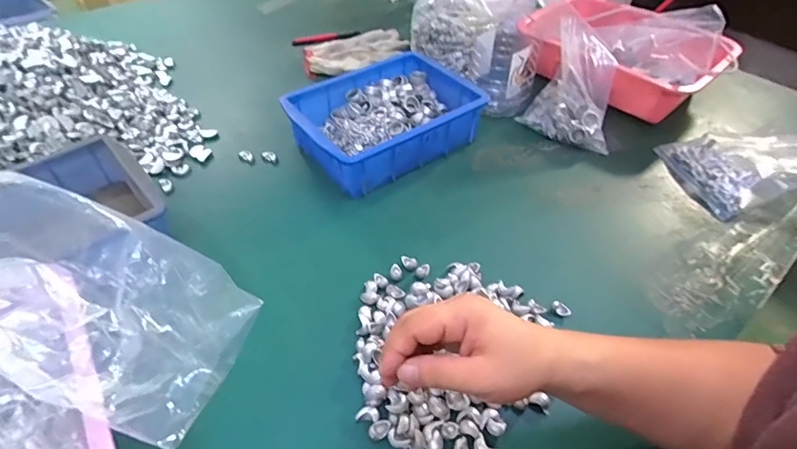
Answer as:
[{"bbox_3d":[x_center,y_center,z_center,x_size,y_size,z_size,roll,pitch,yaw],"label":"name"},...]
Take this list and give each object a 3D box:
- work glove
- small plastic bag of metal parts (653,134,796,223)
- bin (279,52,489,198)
[{"bbox_3d":[-0.082,-0.319,0.828,0.195,0.024,0.113,-25,51,-23],"label":"work glove"},{"bbox_3d":[0.482,-0.096,0.618,0.197,0.064,0.140,-15,48,-15],"label":"small plastic bag of metal parts"},{"bbox_3d":[-0.021,-0.150,0.642,0.243,0.078,0.182,-24,51,-22],"label":"bin"}]

